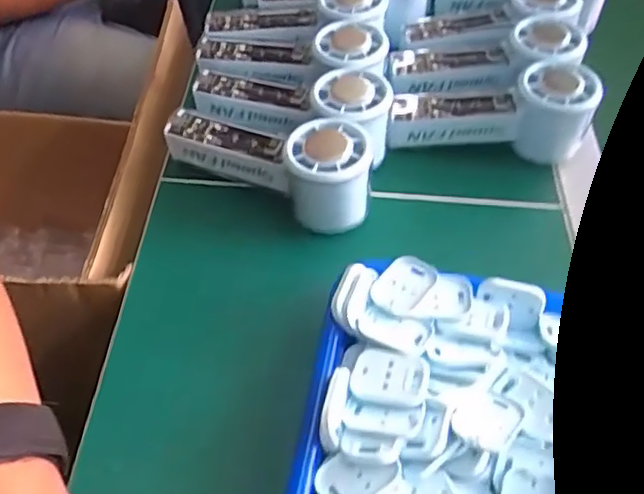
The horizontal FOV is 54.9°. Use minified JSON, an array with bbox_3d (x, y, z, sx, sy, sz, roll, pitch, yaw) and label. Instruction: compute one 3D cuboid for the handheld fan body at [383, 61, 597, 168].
[{"bbox_3d":[0.125,-0.102,0.470,0.145,0.067,0.054,0,52,-5],"label":"handheld fan body"}]

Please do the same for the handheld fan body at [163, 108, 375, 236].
[{"bbox_3d":[-0.036,-0.065,0.431,0.153,0.055,0.051,25,54,14],"label":"handheld fan body"}]

